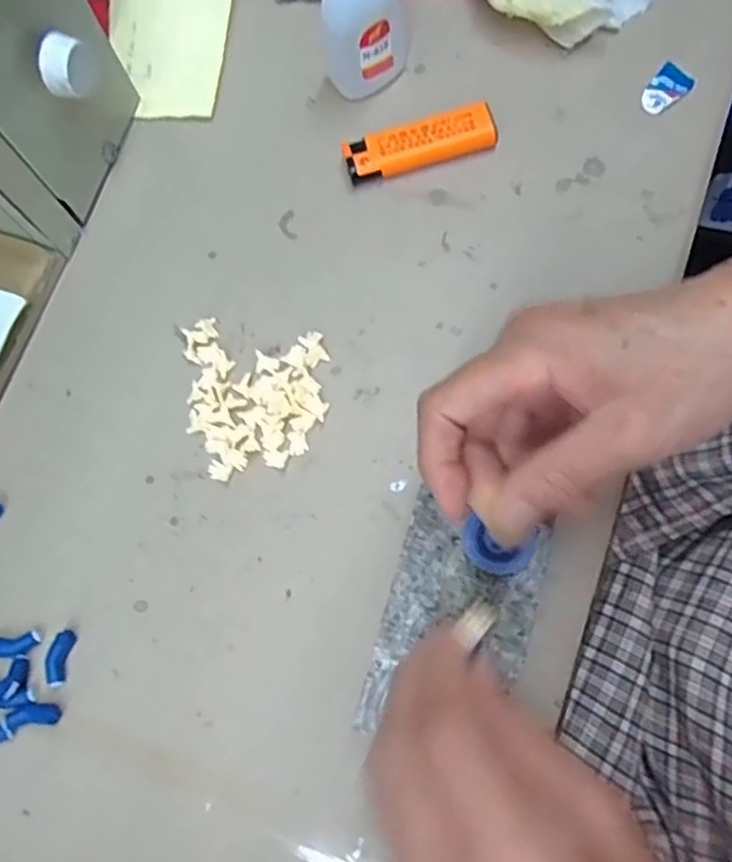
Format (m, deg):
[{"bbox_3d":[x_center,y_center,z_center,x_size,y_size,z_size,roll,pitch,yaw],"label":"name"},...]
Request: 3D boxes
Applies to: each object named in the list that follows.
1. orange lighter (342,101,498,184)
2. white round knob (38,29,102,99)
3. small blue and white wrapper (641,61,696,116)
[{"bbox_3d":[0.029,-0.153,0.364,0.079,0.015,0.024,-12,75,-1],"label":"orange lighter"},{"bbox_3d":[-0.136,-0.166,0.313,0.022,0.017,0.024,-1,75,4],"label":"white round knob"},{"bbox_3d":[0.163,-0.185,0.369,0.019,0.007,0.029,36,79,11],"label":"small blue and white wrapper"}]

